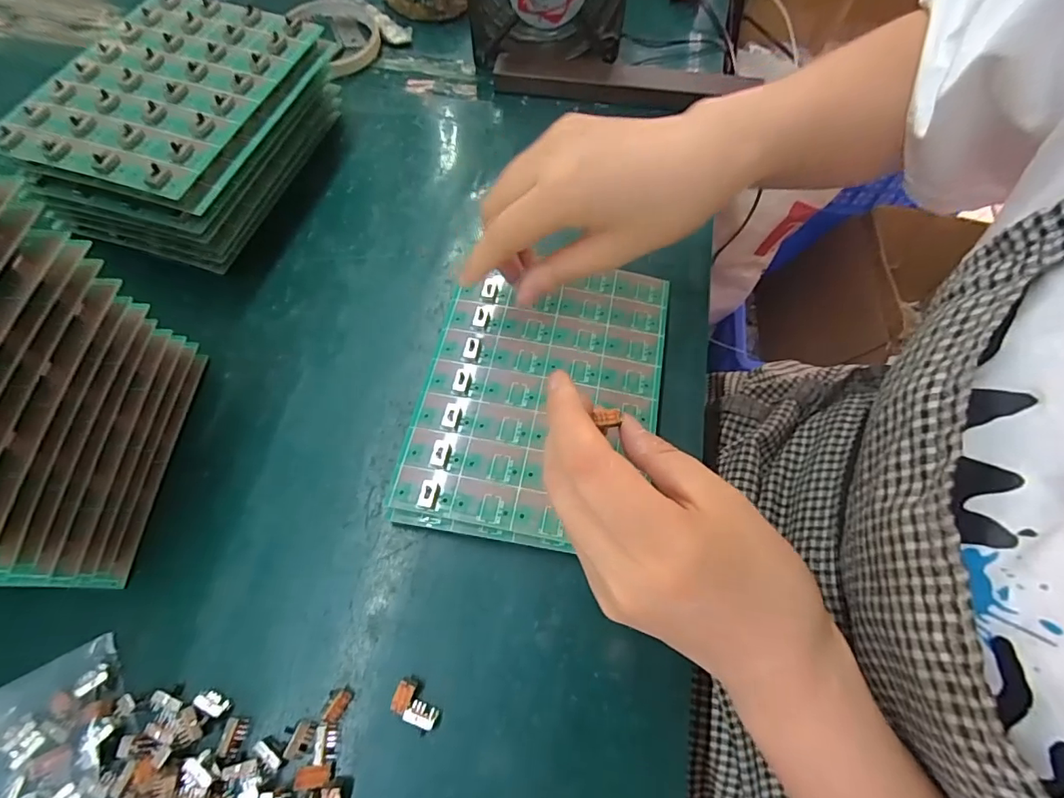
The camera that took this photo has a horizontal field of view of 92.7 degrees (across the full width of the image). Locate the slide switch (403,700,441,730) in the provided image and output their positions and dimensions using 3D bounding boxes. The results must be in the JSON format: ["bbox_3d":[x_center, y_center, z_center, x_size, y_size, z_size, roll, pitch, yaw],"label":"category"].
[{"bbox_3d":[-0.046,0.132,0.213,0.013,0.007,0.008,17,64,8],"label":"slide switch"}]

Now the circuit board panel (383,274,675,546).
[{"bbox_3d":[0.005,-0.007,0.276,0.124,0.007,0.166,11,64,4],"label":"circuit board panel"}]

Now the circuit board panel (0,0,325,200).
[{"bbox_3d":[-0.220,-0.193,0.307,0.117,0.013,0.165,16,64,8],"label":"circuit board panel"}]

